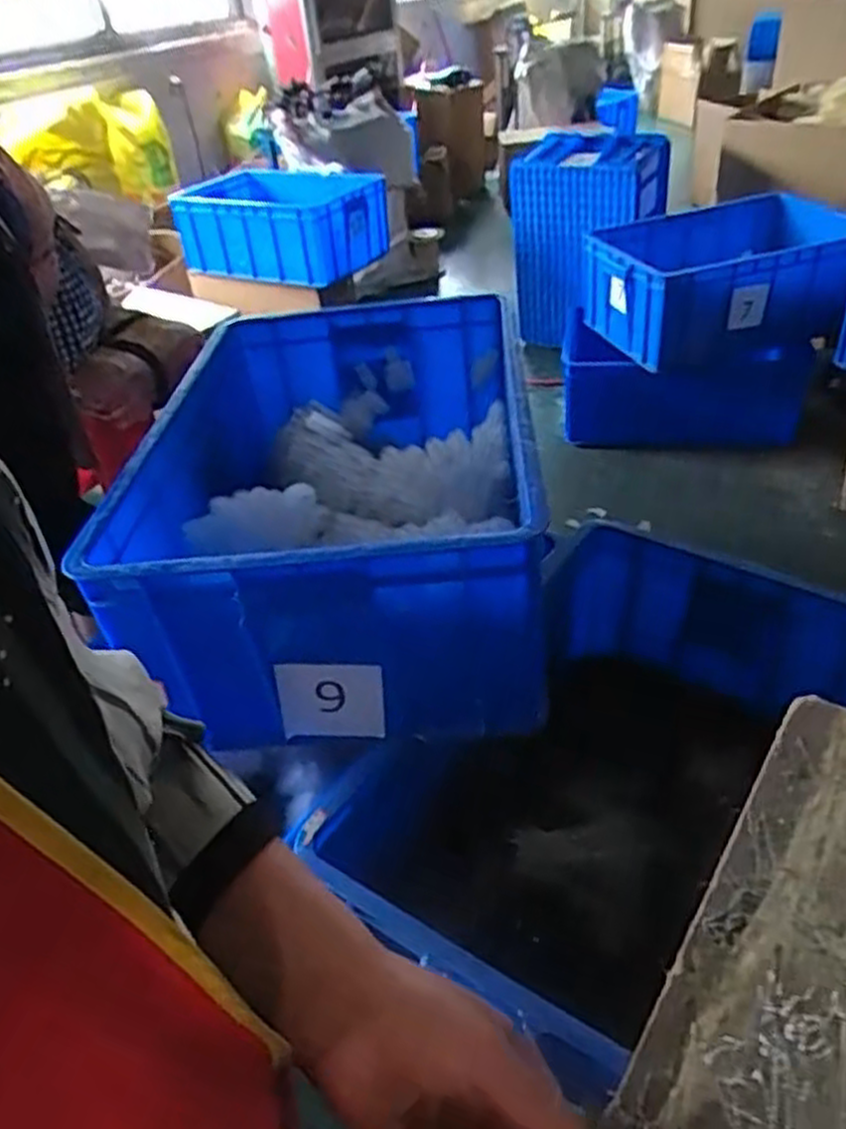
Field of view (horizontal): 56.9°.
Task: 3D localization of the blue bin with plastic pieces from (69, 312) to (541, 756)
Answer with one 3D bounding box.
[{"bbox_3d":[-0.093,-0.093,0.933,0.399,0.224,0.598,-4,38,4],"label":"blue bin with plastic pieces"}]

